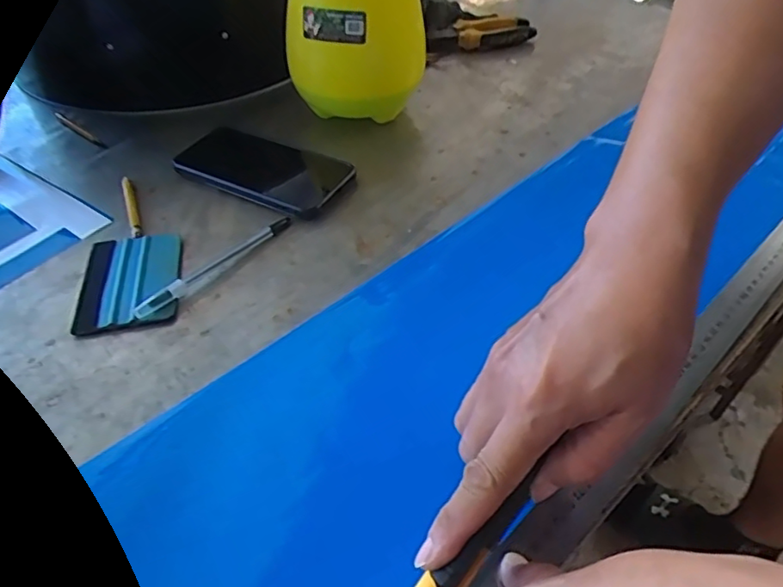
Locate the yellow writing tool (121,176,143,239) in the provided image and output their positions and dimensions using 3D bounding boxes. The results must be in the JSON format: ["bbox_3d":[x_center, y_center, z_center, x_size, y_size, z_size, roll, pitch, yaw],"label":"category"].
[{"bbox_3d":[-0.230,-0.081,0.507,0.010,0.011,0.088,-17,47,-15],"label":"yellow writing tool"}]

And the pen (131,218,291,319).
[{"bbox_3d":[-0.137,-0.024,0.451,0.012,0.012,0.146,31,54,26],"label":"pen"}]

